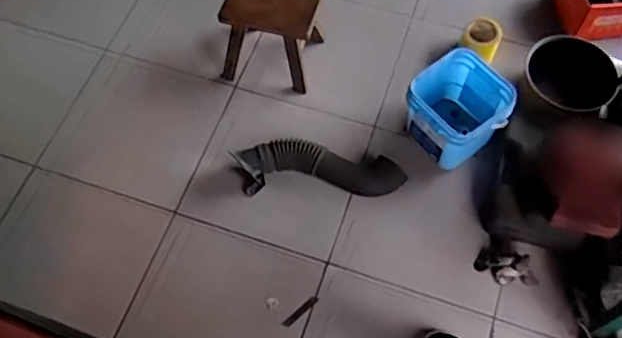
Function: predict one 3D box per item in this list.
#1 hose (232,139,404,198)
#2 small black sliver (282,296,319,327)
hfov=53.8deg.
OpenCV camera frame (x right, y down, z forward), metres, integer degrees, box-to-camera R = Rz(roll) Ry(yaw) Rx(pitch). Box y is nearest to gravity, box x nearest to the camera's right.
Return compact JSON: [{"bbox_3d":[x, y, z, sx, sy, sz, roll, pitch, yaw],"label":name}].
[{"bbox_3d":[0.020,-0.011,1.537,0.431,0.094,0.137,2,63,2],"label":"hose"},{"bbox_3d":[-0.025,0.331,1.424,0.101,0.006,0.019,-38,74,-20],"label":"small black sliver"}]

